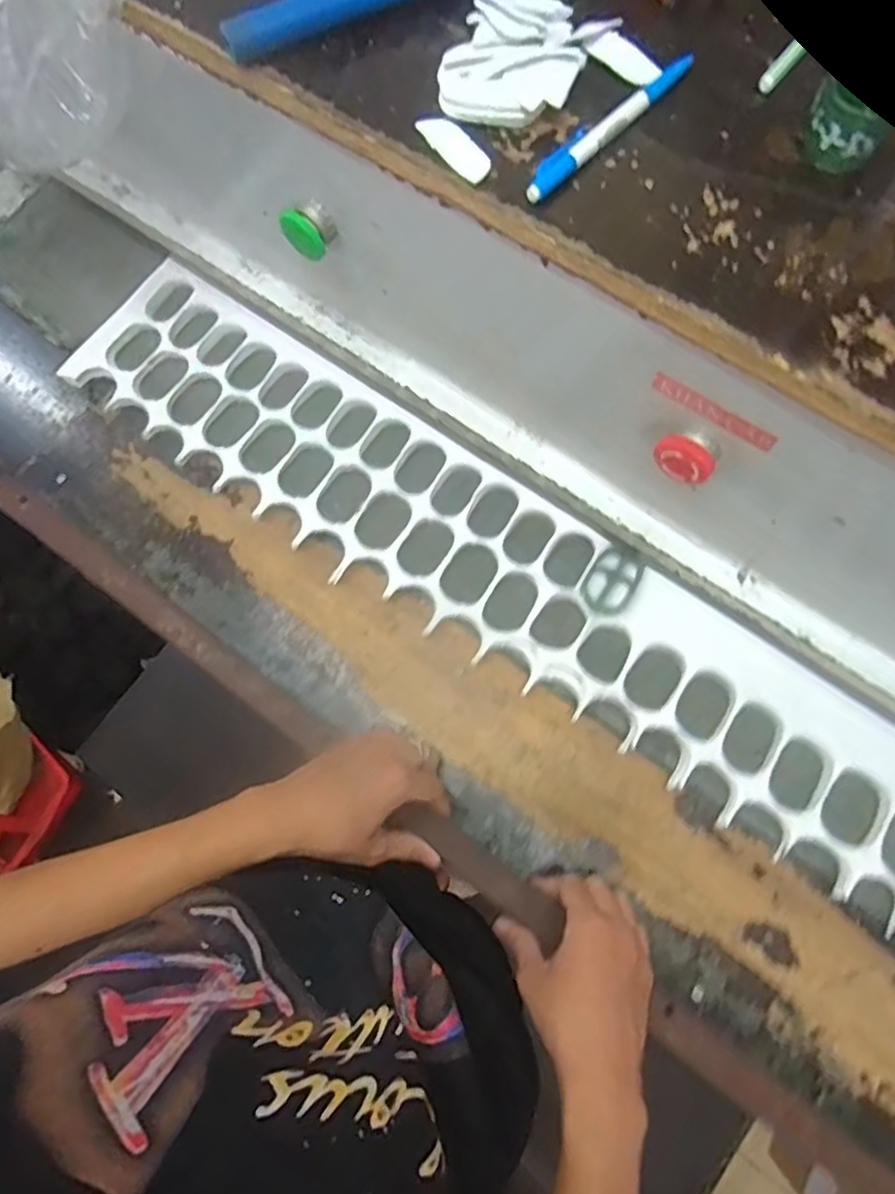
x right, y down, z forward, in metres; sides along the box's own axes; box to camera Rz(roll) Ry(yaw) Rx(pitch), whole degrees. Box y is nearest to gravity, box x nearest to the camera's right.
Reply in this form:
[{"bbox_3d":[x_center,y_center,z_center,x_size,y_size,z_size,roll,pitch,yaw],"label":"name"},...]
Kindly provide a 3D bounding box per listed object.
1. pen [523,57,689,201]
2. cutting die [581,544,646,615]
[{"bbox_3d":[0.088,-0.259,0.343,0.015,0.008,0.128,42,79,11],"label":"pen"},{"bbox_3d":[0.146,-0.014,0.555,0.041,0.015,0.060,30,77,8],"label":"cutting die"}]

